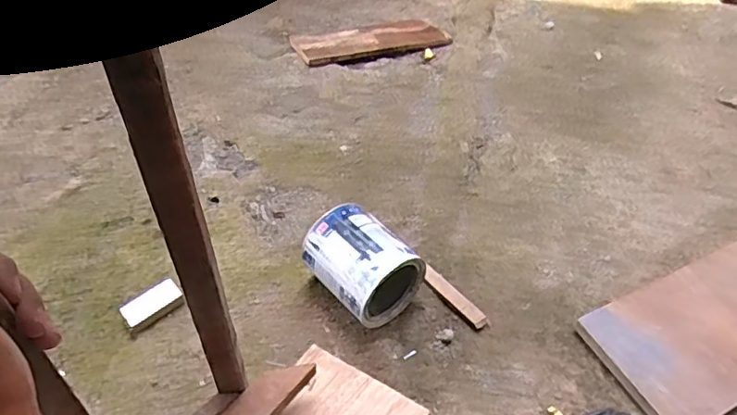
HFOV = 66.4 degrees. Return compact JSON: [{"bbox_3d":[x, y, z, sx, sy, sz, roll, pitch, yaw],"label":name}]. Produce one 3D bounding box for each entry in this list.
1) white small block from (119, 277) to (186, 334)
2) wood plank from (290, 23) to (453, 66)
[{"bbox_3d":[-0.287,0.129,0.749,0.076,0.022,0.035,-31,54,-28],"label":"white small block"},{"bbox_3d":[0.007,-0.375,1.251,0.336,0.025,0.107,-14,48,-16],"label":"wood plank"}]

